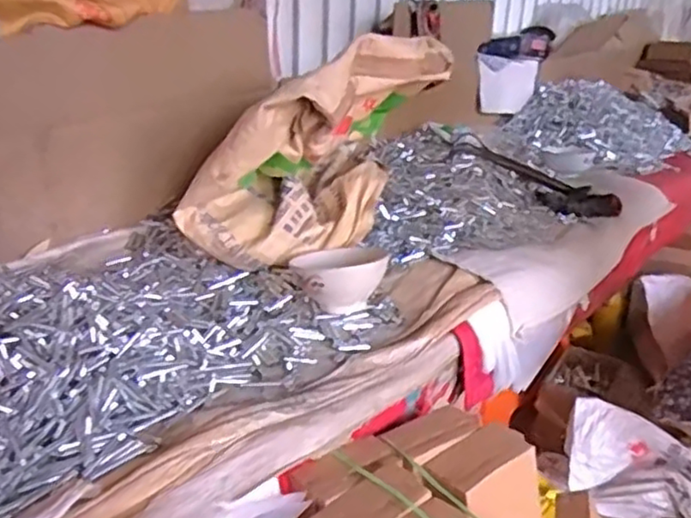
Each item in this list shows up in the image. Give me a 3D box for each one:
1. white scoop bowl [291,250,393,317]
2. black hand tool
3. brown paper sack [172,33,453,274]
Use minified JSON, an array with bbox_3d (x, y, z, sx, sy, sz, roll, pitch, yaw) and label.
[{"bbox_3d":[-0.010,0.032,0.978,0.137,0.088,0.099,4,23,5],"label":"white scoop bowl"},{"bbox_3d":[0.410,-0.179,1.468,0.388,0.058,0.115,33,36,27],"label":"black hand tool"},{"bbox_3d":[-0.037,-0.182,1.097,0.211,0.314,0.436,20,29,36],"label":"brown paper sack"}]

